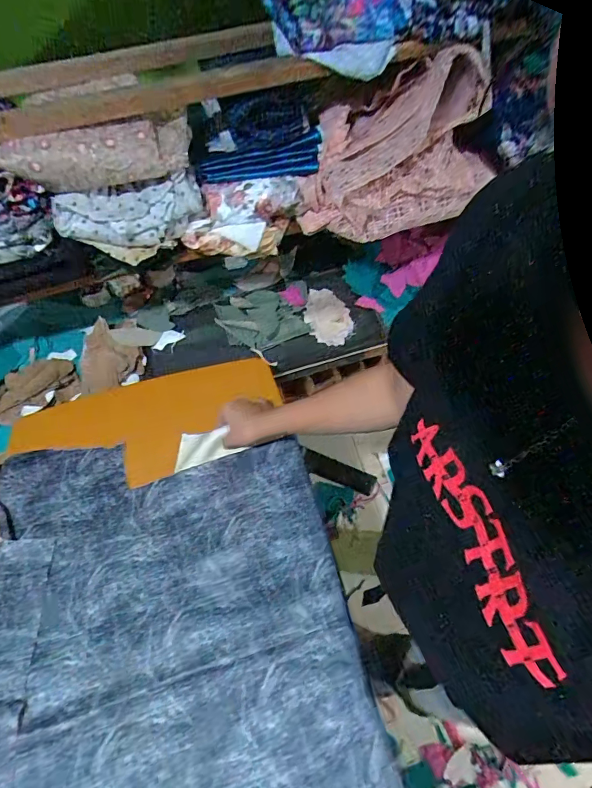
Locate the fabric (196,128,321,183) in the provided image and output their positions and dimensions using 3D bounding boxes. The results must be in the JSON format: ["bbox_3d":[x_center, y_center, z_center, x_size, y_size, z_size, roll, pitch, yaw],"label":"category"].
[{"bbox_3d":[-0.054,-0.361,0.669,0.195,0.048,0.040,-15,57,-5],"label":"fabric"}]

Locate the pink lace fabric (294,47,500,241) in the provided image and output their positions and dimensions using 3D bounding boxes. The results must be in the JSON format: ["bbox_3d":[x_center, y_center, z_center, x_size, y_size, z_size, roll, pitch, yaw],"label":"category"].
[{"bbox_3d":[0.154,-0.383,0.672,0.310,0.204,0.136,-14,57,-4],"label":"pink lace fabric"}]

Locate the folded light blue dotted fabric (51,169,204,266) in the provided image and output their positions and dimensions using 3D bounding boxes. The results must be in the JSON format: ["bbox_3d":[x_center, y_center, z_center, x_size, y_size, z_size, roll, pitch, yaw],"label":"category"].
[{"bbox_3d":[-0.245,-0.261,0.654,0.207,0.104,0.046,-19,57,-7],"label":"folded light blue dotted fabric"}]

